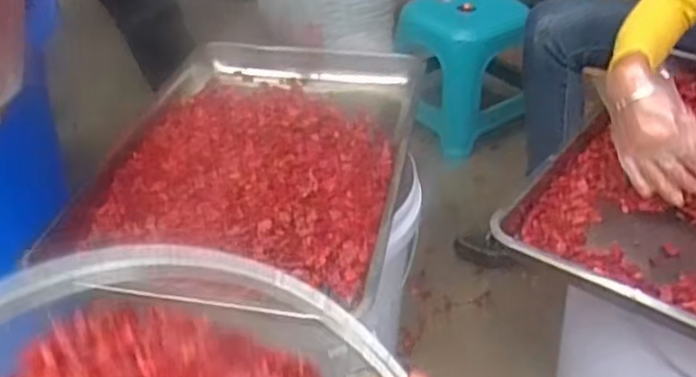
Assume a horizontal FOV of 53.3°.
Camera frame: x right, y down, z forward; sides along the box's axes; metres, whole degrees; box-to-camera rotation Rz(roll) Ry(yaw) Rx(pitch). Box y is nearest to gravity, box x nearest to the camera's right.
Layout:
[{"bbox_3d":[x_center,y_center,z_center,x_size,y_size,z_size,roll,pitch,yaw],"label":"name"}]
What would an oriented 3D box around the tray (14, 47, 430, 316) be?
[{"bbox_3d":[-0.114,-0.072,0.958,0.385,0.071,0.583,5,36,7],"label":"tray"}]

